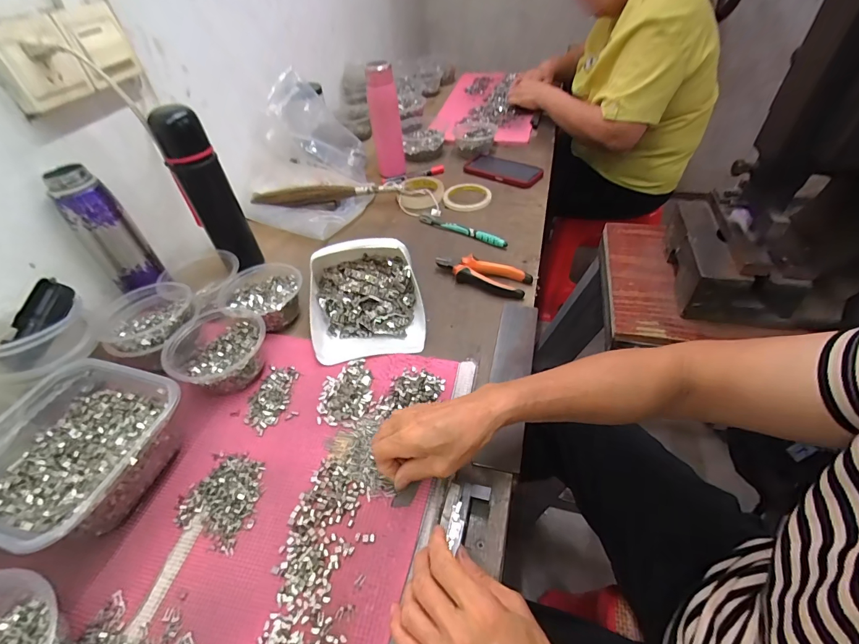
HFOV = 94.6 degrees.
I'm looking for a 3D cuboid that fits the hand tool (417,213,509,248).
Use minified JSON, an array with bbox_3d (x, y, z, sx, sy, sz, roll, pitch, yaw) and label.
[{"bbox_3d":[0.058,-0.170,0.724,0.184,0.021,0.014,27,53,25],"label":"hand tool"}]

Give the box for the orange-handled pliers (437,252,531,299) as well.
[{"bbox_3d":[0.082,-0.075,0.625,0.148,0.028,0.054,21,50,21],"label":"orange-handled pliers"}]

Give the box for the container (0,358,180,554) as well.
[{"bbox_3d":[-0.367,0.137,0.414,0.182,0.075,0.172,8,47,13],"label":"container"}]

